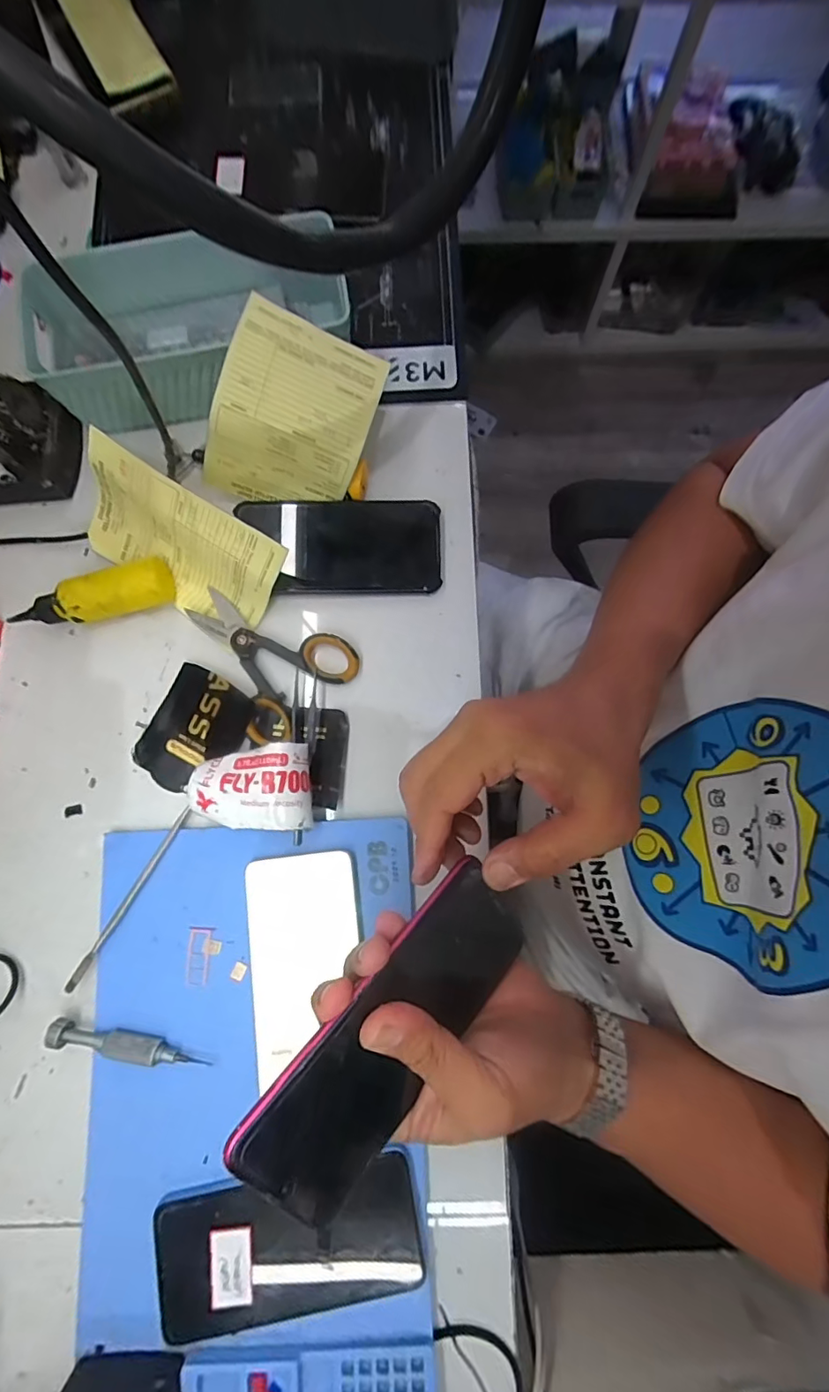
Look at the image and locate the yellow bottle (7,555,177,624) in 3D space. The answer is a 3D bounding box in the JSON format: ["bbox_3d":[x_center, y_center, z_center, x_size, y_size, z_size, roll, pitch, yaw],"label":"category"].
[{"bbox_3d":[-0.250,-0.077,0.399,0.126,0.035,0.042,-16,80,-3],"label":"yellow bottle"}]

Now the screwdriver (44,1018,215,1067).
[{"bbox_3d":[-0.192,0.234,0.345,0.106,0.017,0.015,10,80,1],"label":"screwdriver"}]

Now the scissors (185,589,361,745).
[{"bbox_3d":[-0.119,-0.034,0.397,0.127,0.013,0.097,42,82,7],"label":"scissors"}]

